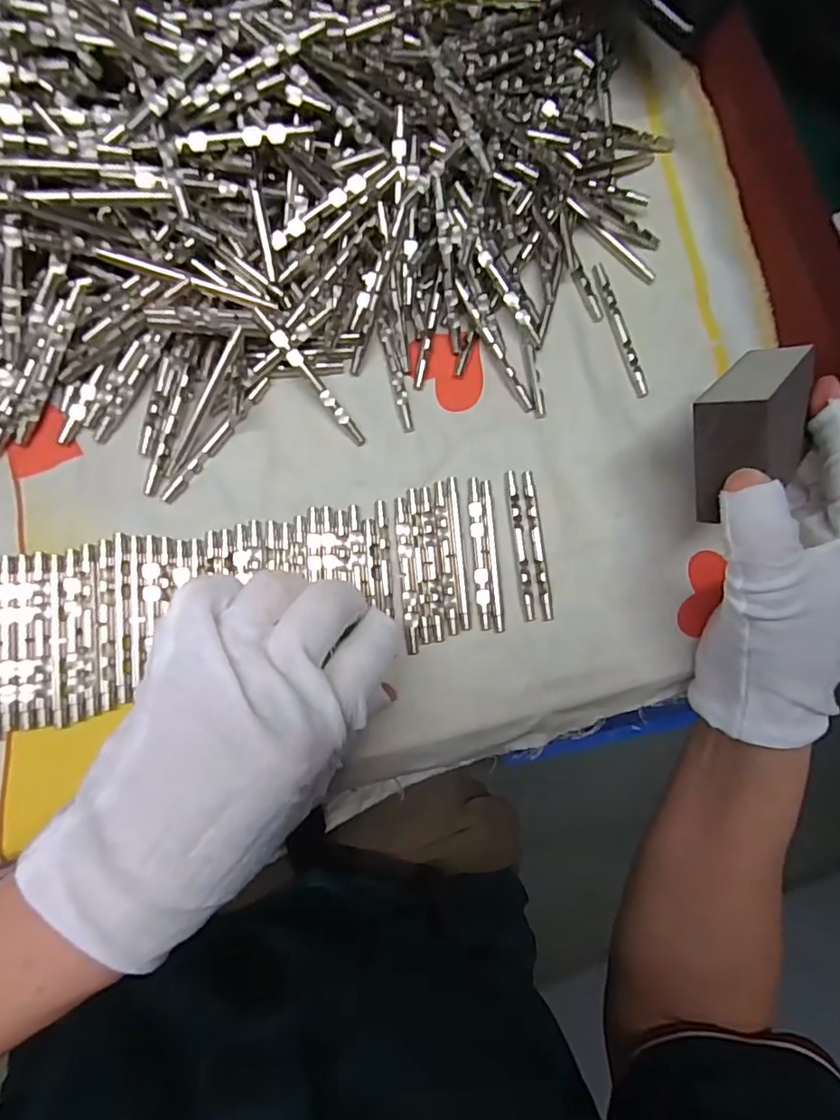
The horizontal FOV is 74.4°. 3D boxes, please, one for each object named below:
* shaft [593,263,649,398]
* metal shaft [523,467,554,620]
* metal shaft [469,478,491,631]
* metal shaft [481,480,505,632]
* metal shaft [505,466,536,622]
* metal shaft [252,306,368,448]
[{"bbox_3d":[0.098,-0.112,0.271,0.007,0.004,0.067,-19,89,-11],"label":"shaft"},{"bbox_3d":[0.055,-0.007,0.254,0.005,0.004,0.069,-7,87,-10],"label":"metal shaft"},{"bbox_3d":[0.027,-0.003,0.249,0.006,0.004,0.068,-4,86,-10],"label":"metal shaft"},{"bbox_3d":[0.033,-0.002,0.250,0.005,0.004,0.068,-4,86,-10],"label":"metal shaft"},{"bbox_3d":[0.047,-0.007,0.253,0.005,0.004,0.069,-6,87,-10],"label":"metal shaft"},{"bbox_3d":[-0.047,-0.078,0.239,0.006,0.004,0.069,-42,109,-8],"label":"metal shaft"}]

